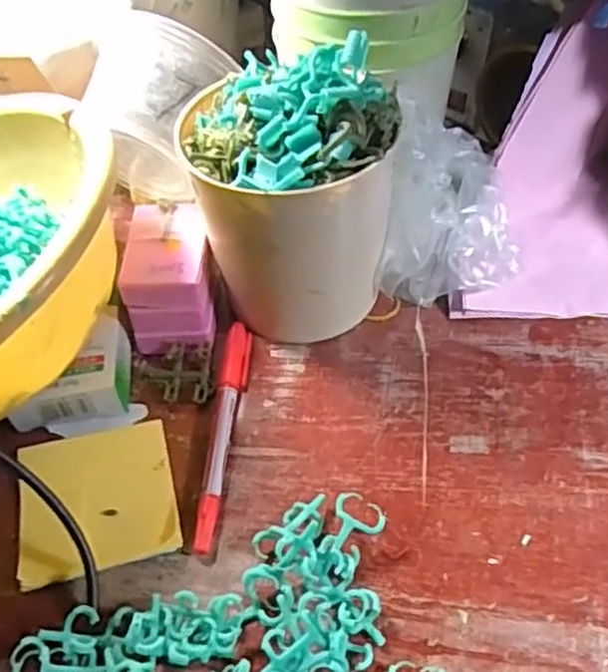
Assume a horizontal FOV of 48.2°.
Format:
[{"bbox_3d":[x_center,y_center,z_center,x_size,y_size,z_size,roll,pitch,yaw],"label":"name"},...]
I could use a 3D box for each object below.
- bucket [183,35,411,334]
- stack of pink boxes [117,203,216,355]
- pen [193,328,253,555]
[{"bbox_3d":[-0.005,-0.070,0.372,0.103,0.149,0.088,-5,49,-1],"label":"bucket"},{"bbox_3d":[-0.078,-0.033,0.401,0.046,0.056,0.070,-5,49,-1],"label":"stack of pink boxes"},{"bbox_3d":[-0.043,0.048,0.362,0.014,0.011,0.137,2,49,5],"label":"pen"}]

